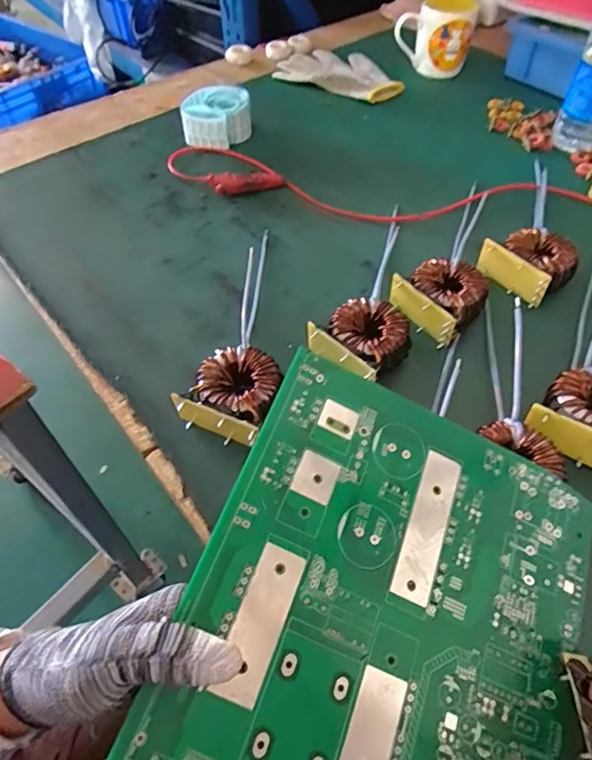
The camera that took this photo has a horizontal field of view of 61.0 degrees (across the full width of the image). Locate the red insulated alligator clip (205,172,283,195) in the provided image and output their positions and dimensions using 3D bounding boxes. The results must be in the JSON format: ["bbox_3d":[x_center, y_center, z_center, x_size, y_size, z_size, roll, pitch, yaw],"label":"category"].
[{"bbox_3d":[-0.061,-0.240,0.610,0.086,0.022,0.028,-12,53,-8],"label":"red insulated alligator clip"}]

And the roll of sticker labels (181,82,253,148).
[{"bbox_3d":[-0.109,-0.362,0.688,0.090,0.046,0.089,-1,53,1],"label":"roll of sticker labels"}]

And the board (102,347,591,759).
[{"bbox_3d":[0.051,0.143,0.272,0.223,0.004,0.281,27,64,-4],"label":"board"}]

